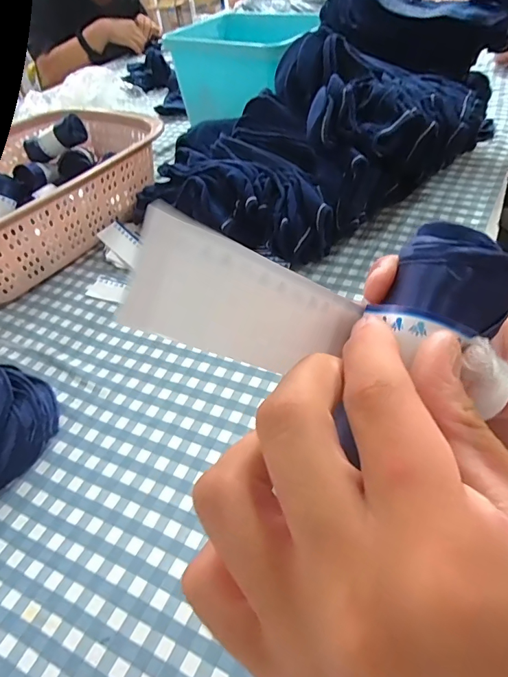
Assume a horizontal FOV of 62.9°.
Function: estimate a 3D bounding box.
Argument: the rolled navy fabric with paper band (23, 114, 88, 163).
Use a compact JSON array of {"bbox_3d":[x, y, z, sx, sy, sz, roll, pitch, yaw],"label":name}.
[{"bbox_3d":[-0.303,-0.300,0.630,0.105,0.039,0.030,-16,46,17],"label":"rolled navy fabric with paper band"}]

